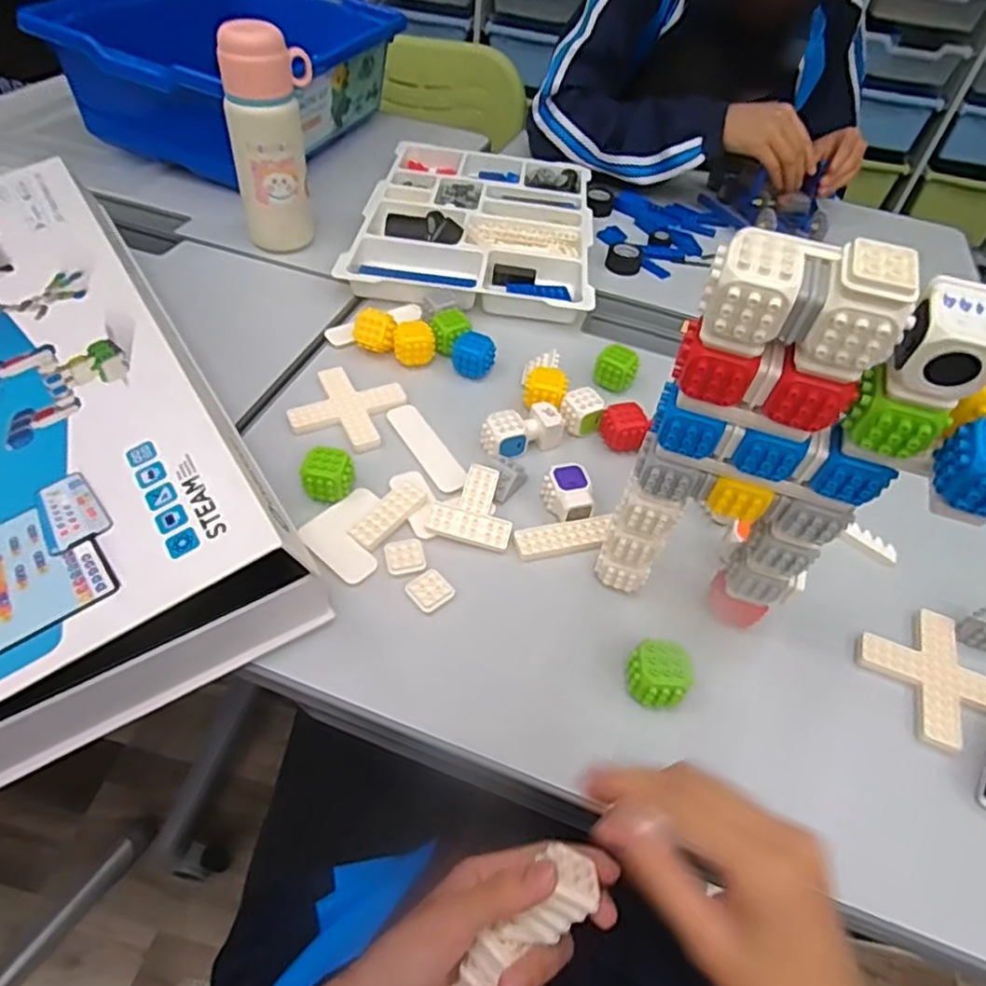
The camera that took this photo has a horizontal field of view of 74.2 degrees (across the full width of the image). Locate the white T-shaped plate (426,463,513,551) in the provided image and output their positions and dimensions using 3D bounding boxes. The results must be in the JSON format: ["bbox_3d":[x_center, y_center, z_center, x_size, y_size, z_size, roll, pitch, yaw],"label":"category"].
[{"bbox_3d":[-0.012,0.008,0.502,0.061,0.007,0.063,18,64,0],"label":"white T-shaped plate"}]

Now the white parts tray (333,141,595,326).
[{"bbox_3d":[-0.014,-0.333,0.792,0.258,0.034,0.379,7,48,0],"label":"white parts tray"}]

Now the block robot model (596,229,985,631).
[{"bbox_3d":[0.141,-0.002,0.351,0.179,0.261,0.062,22,50,13],"label":"block robot model"}]

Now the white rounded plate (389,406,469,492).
[{"bbox_3d":[-0.056,-0.040,0.555,0.029,0.004,0.104,-23,55,-24],"label":"white rounded plate"}]

